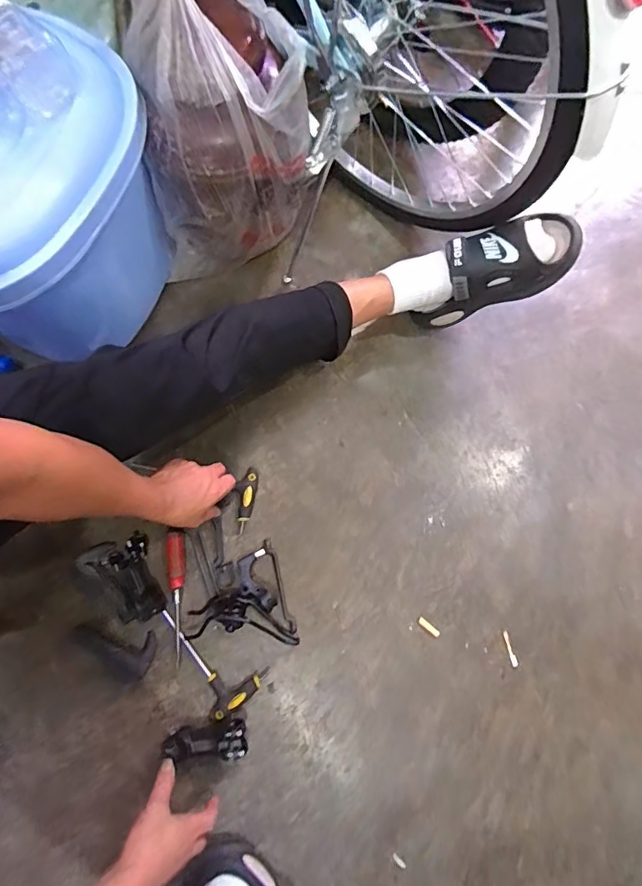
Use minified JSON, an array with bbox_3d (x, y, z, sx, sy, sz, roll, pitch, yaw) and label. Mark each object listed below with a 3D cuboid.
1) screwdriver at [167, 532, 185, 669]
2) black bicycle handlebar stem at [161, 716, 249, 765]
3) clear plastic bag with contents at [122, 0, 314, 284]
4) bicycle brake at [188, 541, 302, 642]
[{"bbox_3d":[-0.213,0.229,0.722,0.023,0.030,0.193,-6,77,-3],"label":"screwdriver"},{"bbox_3d":[-0.160,0.411,0.665,0.113,0.037,0.041,-7,77,4],"label":"black bicycle handlebar stem"},{"bbox_3d":[-0.146,-0.405,0.667,0.232,0.387,0.176,-29,81,-6],"label":"clear plastic bag with contents"},{"bbox_3d":[-0.125,0.240,0.711,0.151,0.054,0.155,-16,78,-5],"label":"bicycle brake"}]

